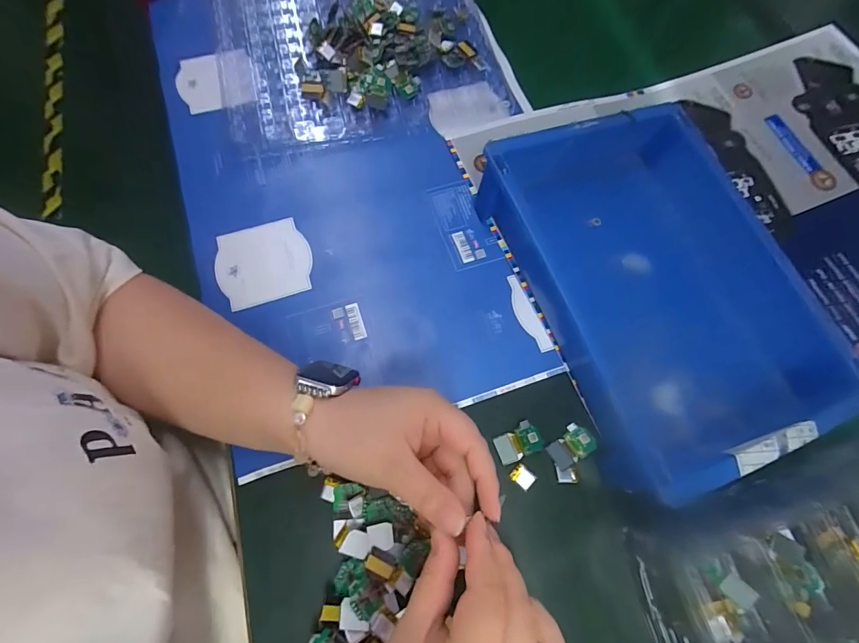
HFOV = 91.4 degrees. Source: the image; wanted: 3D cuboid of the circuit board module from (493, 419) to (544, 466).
[{"bbox_3d":[0.072,0.098,0.338,0.037,0.004,0.025,-20,73,-9],"label":"circuit board module"}]

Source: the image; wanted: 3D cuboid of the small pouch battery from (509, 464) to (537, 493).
[{"bbox_3d":[0.073,0.123,0.330,0.018,0.007,0.014,42,74,11],"label":"small pouch battery"}]

